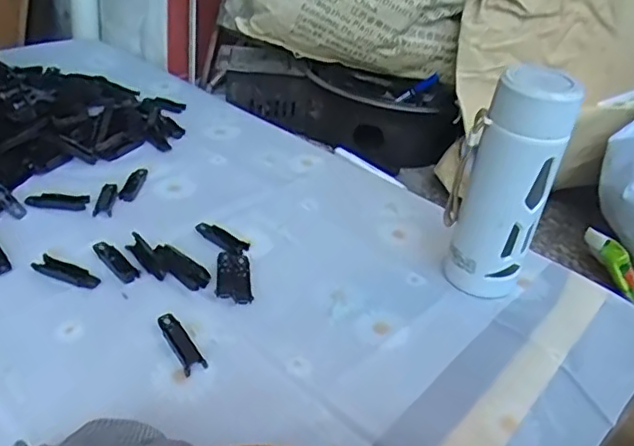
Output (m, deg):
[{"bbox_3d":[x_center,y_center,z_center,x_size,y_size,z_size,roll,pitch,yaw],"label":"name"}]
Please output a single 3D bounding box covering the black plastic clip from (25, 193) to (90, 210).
[{"bbox_3d":[-0.274,-0.023,0.628,0.062,0.006,0.021,3,36,-4],"label":"black plastic clip"}]

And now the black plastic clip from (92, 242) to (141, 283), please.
[{"bbox_3d":[-0.190,0.034,0.557,0.063,0.004,0.017,33,43,32],"label":"black plastic clip"}]

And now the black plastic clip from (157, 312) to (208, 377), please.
[{"bbox_3d":[-0.113,0.096,0.492,0.019,0.010,0.066,-18,42,-29],"label":"black plastic clip"}]

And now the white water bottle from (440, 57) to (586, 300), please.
[{"bbox_3d":[0.170,-0.030,0.538,0.065,0.209,0.067,-5,38,-17],"label":"white water bottle"}]

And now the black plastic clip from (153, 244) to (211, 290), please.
[{"bbox_3d":[-0.128,0.040,0.559,0.065,0.007,0.024,30,42,29],"label":"black plastic clip"}]

